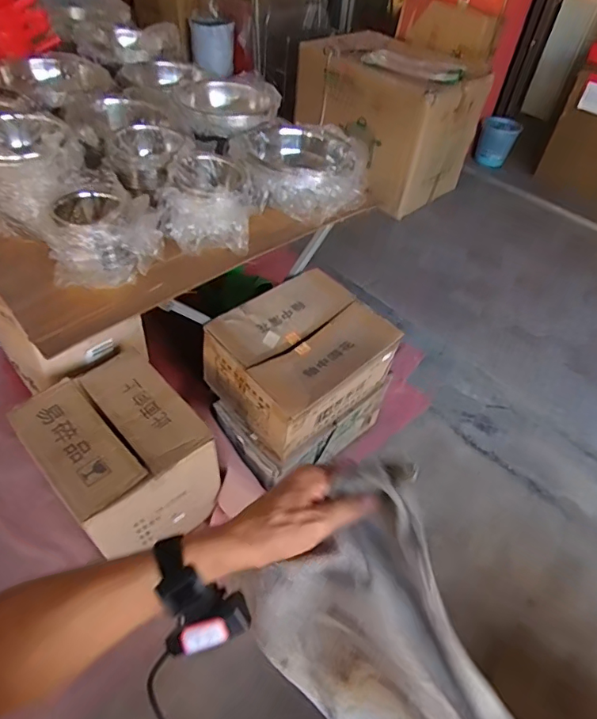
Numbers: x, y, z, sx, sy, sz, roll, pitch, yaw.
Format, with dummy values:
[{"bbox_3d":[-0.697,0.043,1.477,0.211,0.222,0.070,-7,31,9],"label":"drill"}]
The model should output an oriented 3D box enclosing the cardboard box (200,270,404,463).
[{"bbox_3d":[0.007,-0.005,1.512,0.405,0.248,0.479,38,54,27],"label":"cardboard box"}]

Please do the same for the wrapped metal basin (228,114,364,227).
[{"bbox_3d":[0.004,-0.616,1.544,0.399,0.157,0.375,3,46,-3],"label":"wrapped metal basin"}]

